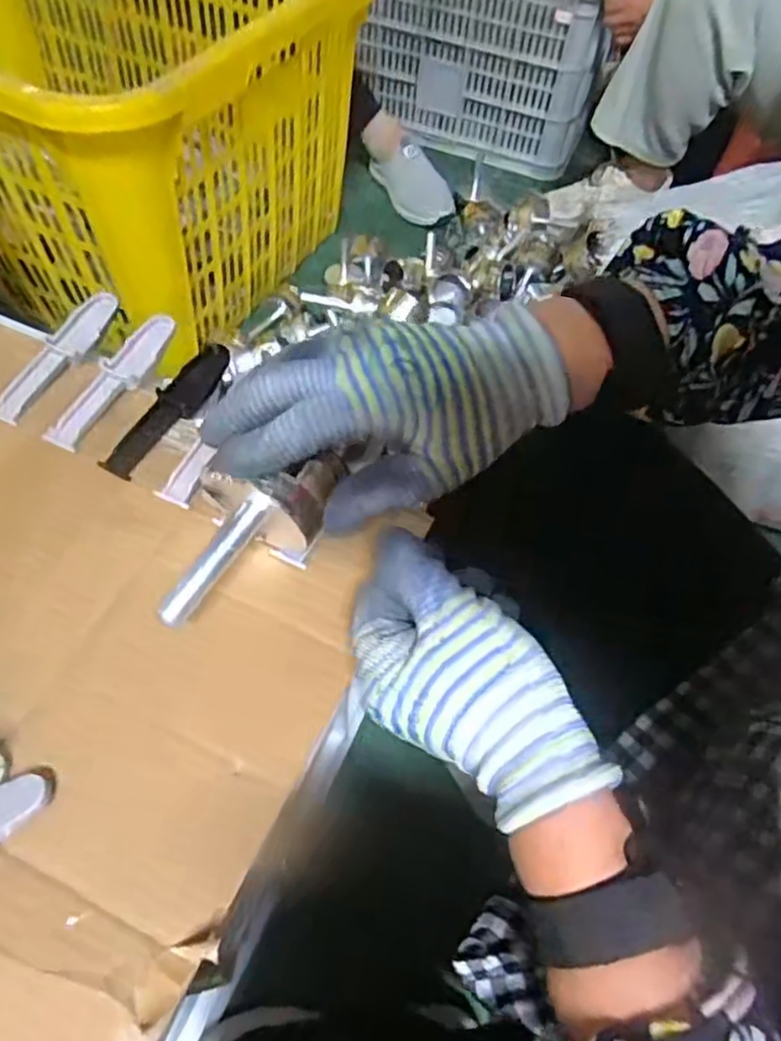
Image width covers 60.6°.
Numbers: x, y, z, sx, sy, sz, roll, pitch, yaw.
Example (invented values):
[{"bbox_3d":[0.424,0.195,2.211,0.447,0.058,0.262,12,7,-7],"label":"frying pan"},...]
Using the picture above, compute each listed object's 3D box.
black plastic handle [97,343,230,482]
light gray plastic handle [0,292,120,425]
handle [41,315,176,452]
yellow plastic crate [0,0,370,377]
[{"bbox_3d":[-0.128,-0.066,0.390,0.023,0.012,0.103,27,59,12],"label":"black plastic handle"},{"bbox_3d":[-0.197,-0.099,0.399,0.020,0.014,0.105,21,58,9],"label":"light gray plastic handle"},{"bbox_3d":[-0.163,-0.084,0.395,0.021,0.018,0.103,25,59,11],"label":"handle"},{"bbox_3d":[-0.500,-0.630,0.960,0.856,0.361,0.597,26,59,12],"label":"yellow plastic crate"}]

